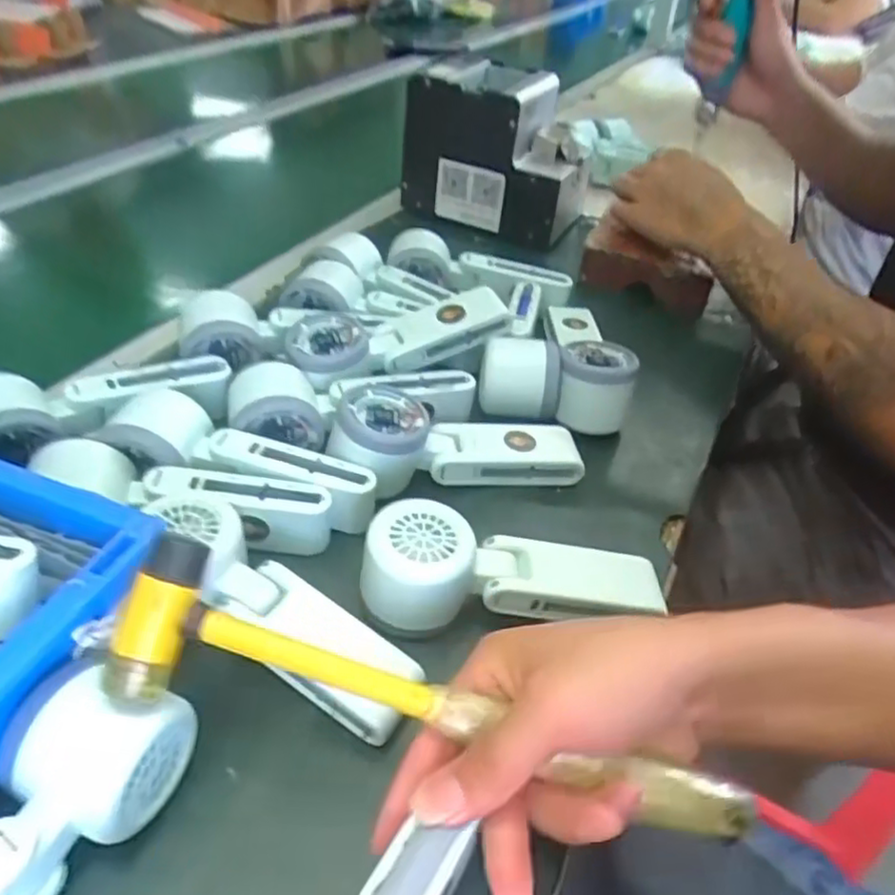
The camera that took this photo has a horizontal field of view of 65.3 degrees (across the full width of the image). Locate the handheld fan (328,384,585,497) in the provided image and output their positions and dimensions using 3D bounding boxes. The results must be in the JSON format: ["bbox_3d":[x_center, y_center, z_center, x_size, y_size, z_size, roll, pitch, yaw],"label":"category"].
[{"bbox_3d":[0.008,-0.002,0.464,0.170,0.058,0.076,-3,41,-10],"label":"handheld fan"}]

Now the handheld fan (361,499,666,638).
[{"bbox_3d":[0.038,0.066,0.382,0.167,0.048,0.052,1,41,-8],"label":"handheld fan"}]

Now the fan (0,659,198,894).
[{"bbox_3d":[-0.166,0.159,0.253,0.056,0.052,0.161,21,42,15],"label":"fan"}]

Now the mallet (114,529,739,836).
[{"bbox_3d":[0.000,0.106,0.279,0.261,0.036,0.048,20,41,-4],"label":"mallet"}]

